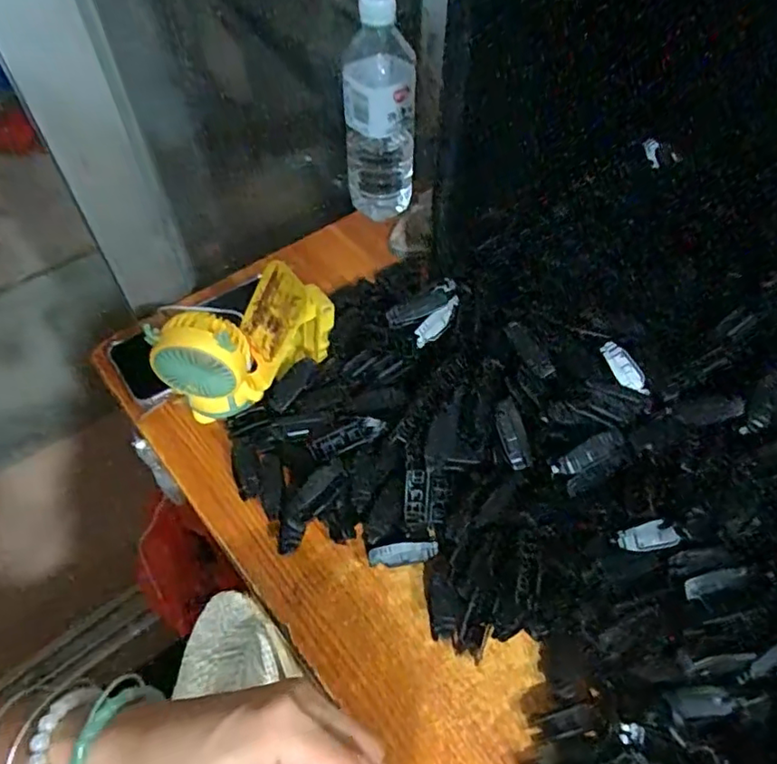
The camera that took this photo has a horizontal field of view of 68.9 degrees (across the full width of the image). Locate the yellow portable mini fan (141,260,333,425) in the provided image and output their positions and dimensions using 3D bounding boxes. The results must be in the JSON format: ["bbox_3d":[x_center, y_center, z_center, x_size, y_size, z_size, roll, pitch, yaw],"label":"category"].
[{"bbox_3d":[-0.109,-0.023,0.451,0.135,0.106,0.059,-38,62,-25],"label":"yellow portable mini fan"}]

